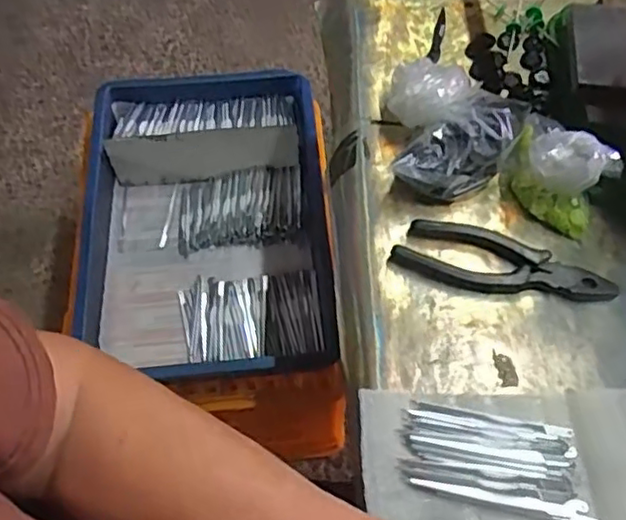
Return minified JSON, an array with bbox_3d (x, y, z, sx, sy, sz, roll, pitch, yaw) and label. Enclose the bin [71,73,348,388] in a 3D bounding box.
[{"bbox_3d":[-0.132,-0.054,0.822,0.302,0.088,0.425,-1,61,-1],"label":"bin"}]

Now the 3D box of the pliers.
[{"bbox_3d":[0.146,0.004,0.502,0.165,0.012,0.051,15,62,8],"label":"pliers"}]

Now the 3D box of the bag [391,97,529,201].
[{"bbox_3d":[0.123,-0.089,0.533,0.132,0.050,0.055,-31,66,-16],"label":"bag"}]

